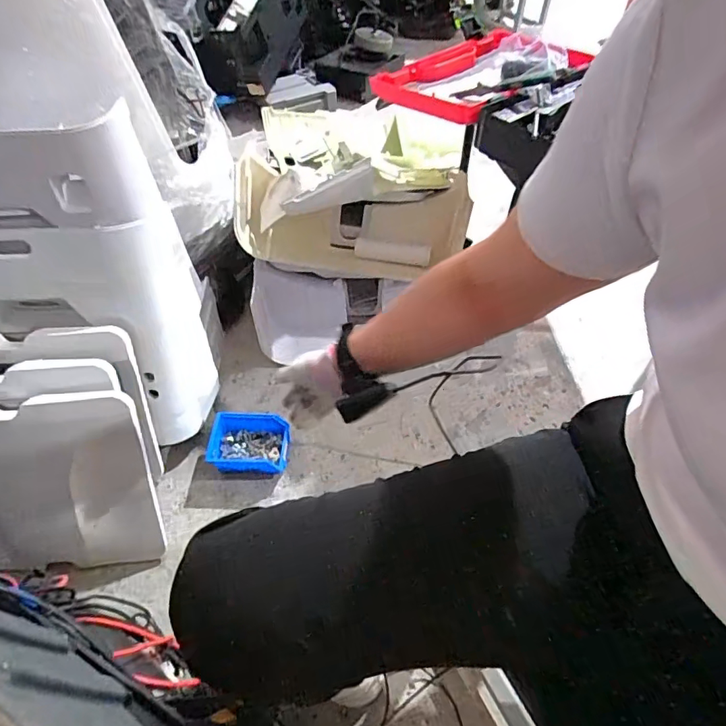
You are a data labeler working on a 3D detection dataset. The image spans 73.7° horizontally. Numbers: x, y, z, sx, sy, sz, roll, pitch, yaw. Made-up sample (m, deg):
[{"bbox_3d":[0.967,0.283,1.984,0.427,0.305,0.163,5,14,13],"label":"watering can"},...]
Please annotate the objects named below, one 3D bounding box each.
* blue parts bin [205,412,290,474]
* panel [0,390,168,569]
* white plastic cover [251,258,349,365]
[{"bbox_3d":[-0.223,0.160,0.946,0.150,0.061,0.108,0,52,0],"label":"blue parts bin"},{"bbox_3d":[-0.517,0.198,0.767,0.343,0.307,0.029,-2,22,-4],"label":"panel"},{"bbox_3d":[-0.139,-0.128,1.099,0.217,0.224,0.098,-18,54,-13],"label":"white plastic cover"}]

